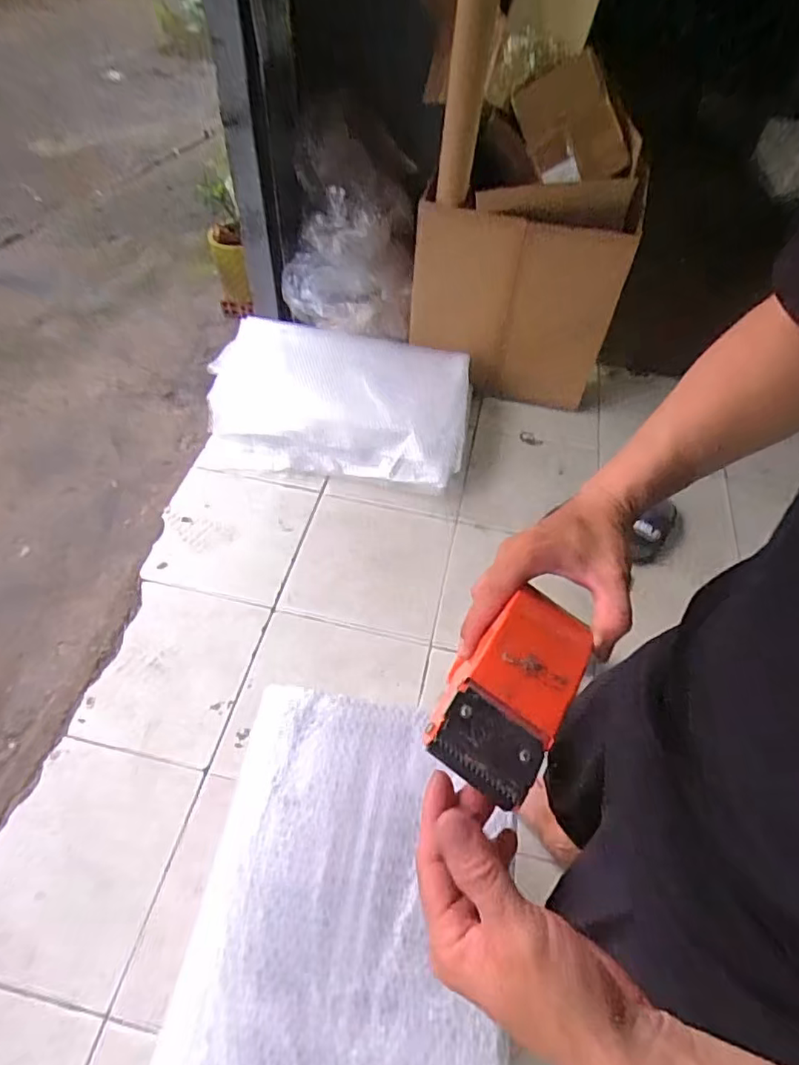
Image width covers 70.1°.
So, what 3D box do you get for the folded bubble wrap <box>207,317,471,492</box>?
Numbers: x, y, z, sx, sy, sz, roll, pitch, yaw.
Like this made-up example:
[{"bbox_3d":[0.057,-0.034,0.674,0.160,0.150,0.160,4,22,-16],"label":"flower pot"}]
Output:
[{"bbox_3d":[-0.190,-0.400,1.751,0.794,0.183,0.437,9,53,4],"label":"folded bubble wrap"}]

